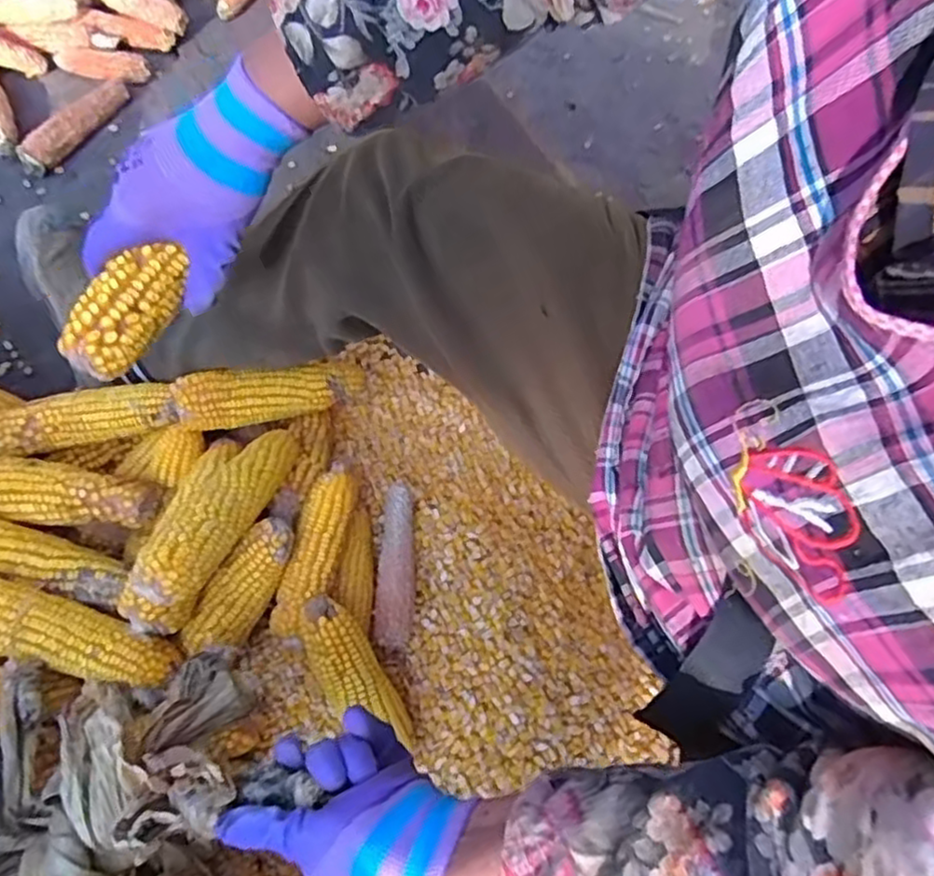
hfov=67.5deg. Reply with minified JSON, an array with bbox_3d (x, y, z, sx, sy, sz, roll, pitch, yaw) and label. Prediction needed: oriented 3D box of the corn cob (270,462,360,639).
[{"bbox_3d":[-0.138,0.101,0.644,0.040,0.034,0.157,17,65,0],"label":"corn cob"}]

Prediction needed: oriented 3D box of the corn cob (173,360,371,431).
[{"bbox_3d":[-0.194,-0.049,0.709,0.189,0.043,0.045,-12,65,-31],"label":"corn cob"}]

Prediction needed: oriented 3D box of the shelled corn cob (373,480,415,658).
[{"bbox_3d":[-0.067,0.126,0.685,0.036,0.028,0.160,6,66,-5],"label":"shelled corn cob"}]

